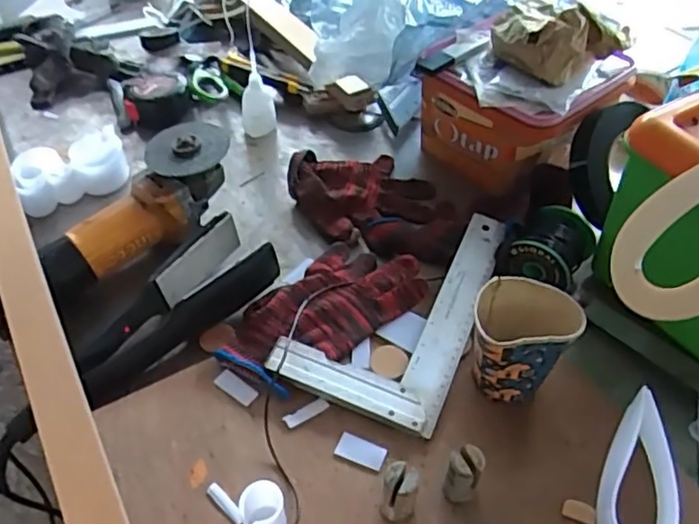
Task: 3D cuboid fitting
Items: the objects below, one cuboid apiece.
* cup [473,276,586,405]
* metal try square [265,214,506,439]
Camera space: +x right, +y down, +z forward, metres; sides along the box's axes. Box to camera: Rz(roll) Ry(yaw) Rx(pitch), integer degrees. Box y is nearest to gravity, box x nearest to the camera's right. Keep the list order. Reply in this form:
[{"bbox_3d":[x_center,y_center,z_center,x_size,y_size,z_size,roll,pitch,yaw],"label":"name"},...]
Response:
[{"bbox_3d":[0.139,0.071,0.524,0.081,0.097,0.067,11,47,9],"label":"cup"},{"bbox_3d":[0.048,0.035,0.608,0.147,0.031,0.255,19,47,16],"label":"metal try square"}]

